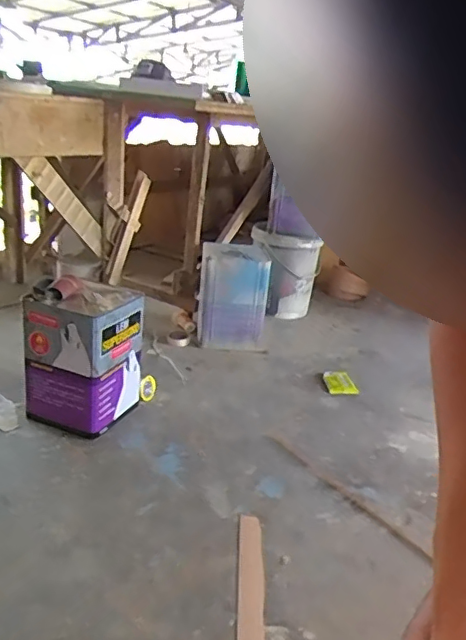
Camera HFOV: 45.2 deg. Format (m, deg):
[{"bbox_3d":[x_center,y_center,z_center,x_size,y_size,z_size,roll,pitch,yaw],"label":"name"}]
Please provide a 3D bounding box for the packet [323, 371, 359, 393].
[{"bbox_3d":[0.361,0.213,1.903,0.092,0.026,0.135,2,20,-9],"label":"packet"}]

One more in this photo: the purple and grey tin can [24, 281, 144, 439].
[{"bbox_3d":[-0.415,0.100,1.592,0.247,0.361,0.260,14,21,22],"label":"purple and grey tin can"}]

